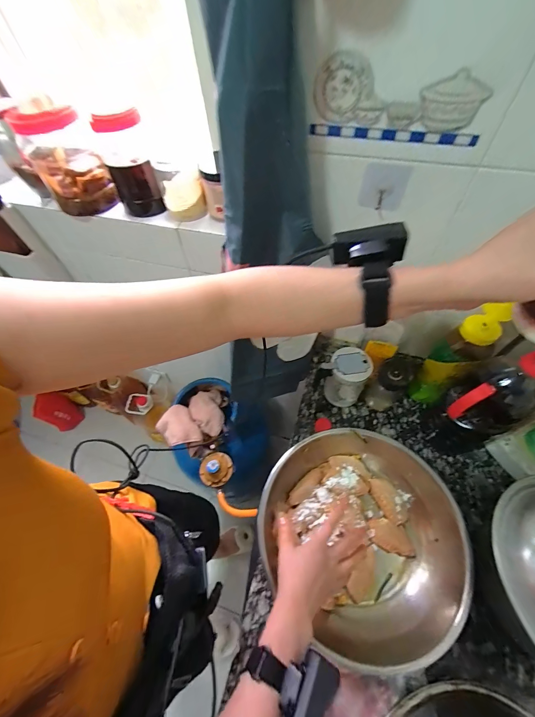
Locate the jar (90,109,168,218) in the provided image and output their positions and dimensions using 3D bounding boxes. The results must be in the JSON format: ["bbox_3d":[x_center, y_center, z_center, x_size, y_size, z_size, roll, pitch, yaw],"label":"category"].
[{"bbox_3d":[-0.239,-0.331,0.506,0.071,0.168,0.095,-27,59,-14],"label":"jar"}]

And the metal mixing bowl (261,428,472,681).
[{"bbox_3d":[0.142,0.284,0.472,0.263,0.084,0.303,-24,59,-13],"label":"metal mixing bowl"}]

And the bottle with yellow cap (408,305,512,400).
[{"bbox_3d":[0.343,0.012,0.540,0.059,0.269,0.064,-30,60,-16],"label":"bottle with yellow cap"}]

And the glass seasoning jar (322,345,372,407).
[{"bbox_3d":[0.165,0.041,0.605,0.076,0.131,0.077,-1,57,2],"label":"glass seasoning jar"}]

